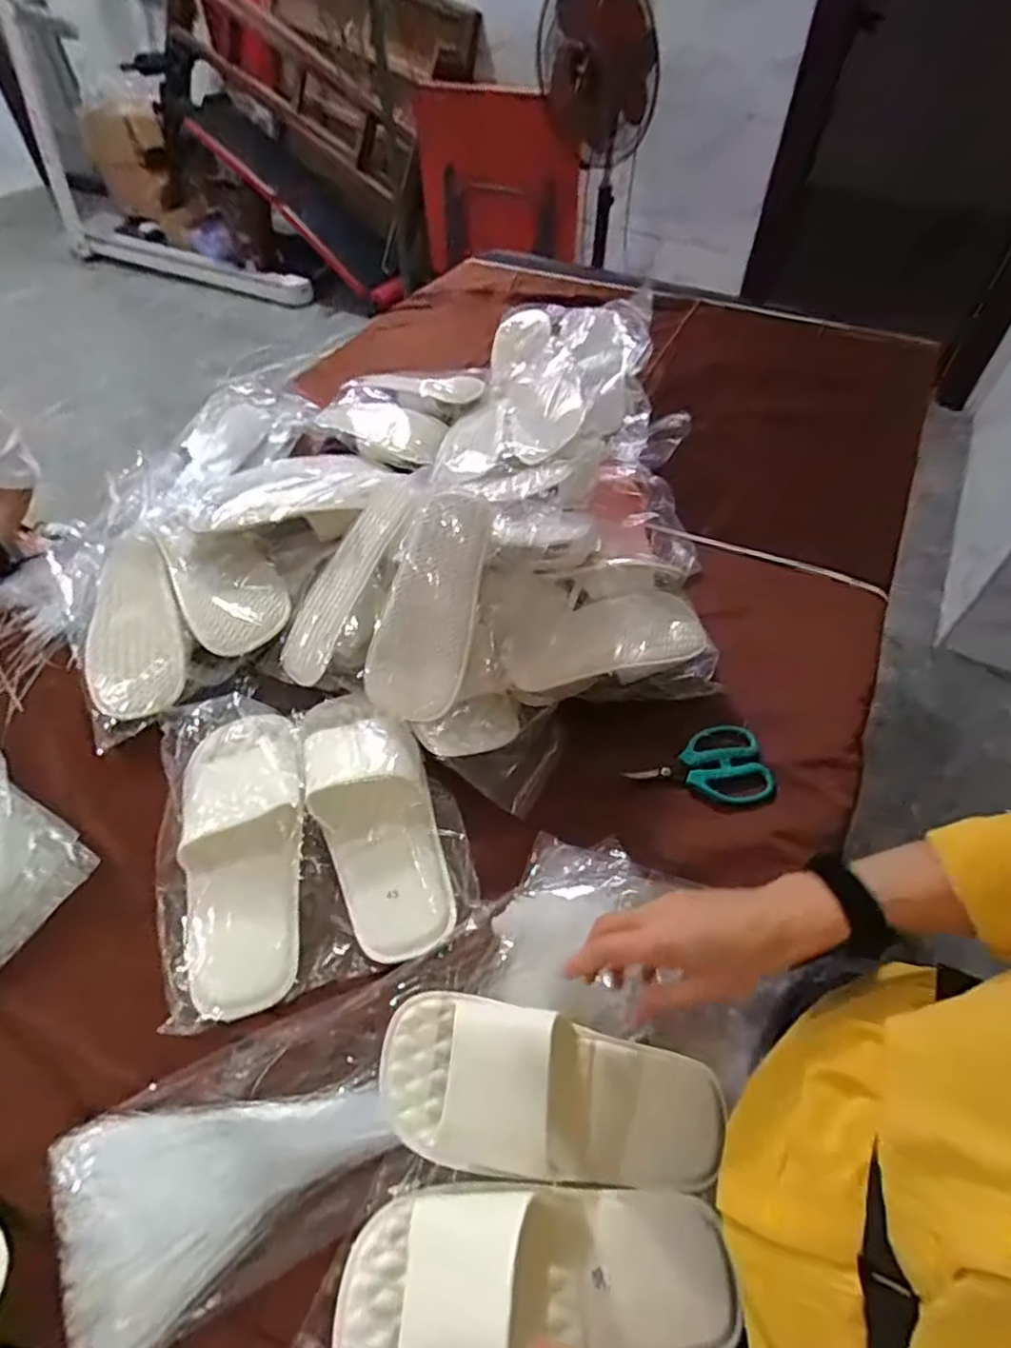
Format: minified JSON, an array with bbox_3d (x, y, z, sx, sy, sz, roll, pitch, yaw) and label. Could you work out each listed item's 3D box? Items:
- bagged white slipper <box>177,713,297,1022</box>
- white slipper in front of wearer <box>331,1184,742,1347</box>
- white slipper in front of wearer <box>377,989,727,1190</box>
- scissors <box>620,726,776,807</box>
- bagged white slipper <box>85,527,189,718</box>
[{"bbox_3d":[-0.235,0.141,0.579,0.110,0.062,0.243,-8,65,-6],"label":"bagged white slipper"},{"bbox_3d":[0.021,0.374,0.399,0.241,0.048,0.093,-1,52,-4],"label":"white slipper in front of wearer"},{"bbox_3d":[0.032,0.293,0.454,0.238,0.063,0.098,8,53,6],"label":"white slipper in front of wearer"},{"bbox_3d":[0.195,0.089,0.653,0.139,0.010,0.082,3,52,2],"label":"scissors"},{"bbox_3d":[-0.418,-0.066,0.737,0.104,0.061,0.299,-18,55,-14],"label":"bagged white slipper"}]

